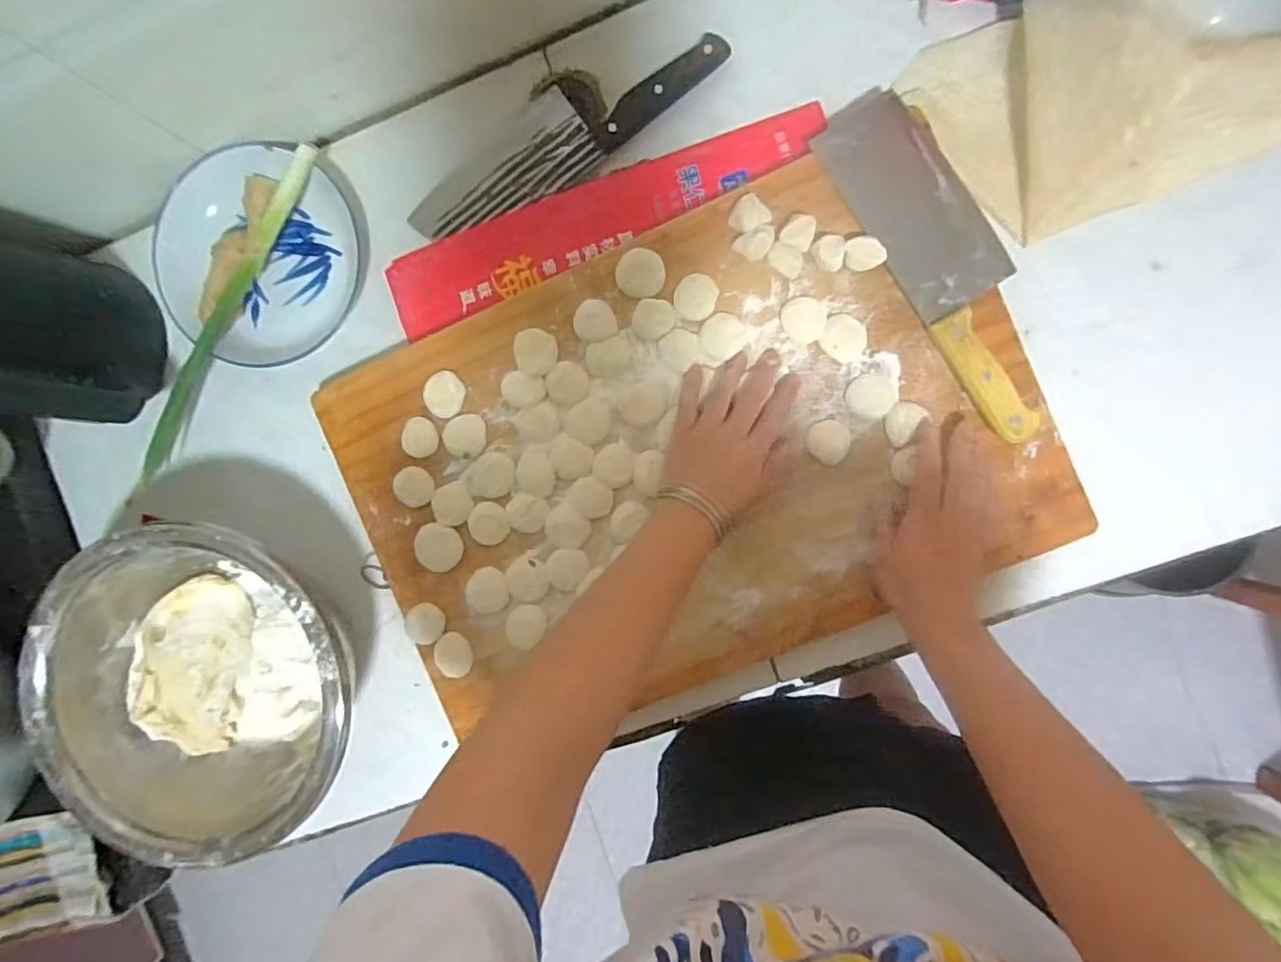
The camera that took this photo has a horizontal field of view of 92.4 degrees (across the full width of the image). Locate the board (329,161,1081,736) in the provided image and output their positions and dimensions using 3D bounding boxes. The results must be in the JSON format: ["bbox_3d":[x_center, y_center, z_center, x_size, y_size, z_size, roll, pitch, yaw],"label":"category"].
[{"bbox_3d":[0.036,-0.023,0.522,0.556,0.027,0.368,-22,93,7],"label":"board"}]

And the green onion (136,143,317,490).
[{"bbox_3d":[-0.372,-0.142,0.542,0.019,0.022,0.331,33,94,3],"label":"green onion"}]

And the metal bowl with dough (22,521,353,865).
[{"bbox_3d":[-0.365,0.170,0.538,0.269,0.109,0.263,0,91,5],"label":"metal bowl with dough"}]

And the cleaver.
[{"bbox_3d":[0.242,-0.173,0.483,0.079,0.029,0.286,-31,89,5],"label":"cleaver"}]

